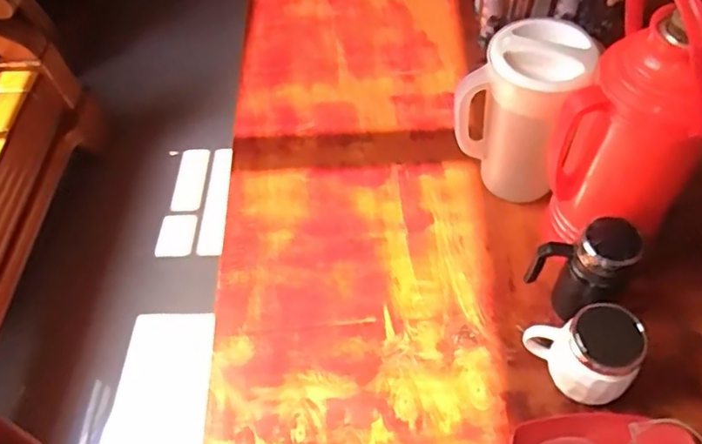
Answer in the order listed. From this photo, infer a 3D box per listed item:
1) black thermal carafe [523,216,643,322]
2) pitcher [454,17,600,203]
[{"bbox_3d":[0.264,0.055,0.682,0.094,0.159,0.073,36,67,26],"label":"black thermal carafe"},{"bbox_3d":[0.220,-0.137,0.773,0.138,0.237,0.114,18,60,17],"label":"pitcher"}]

